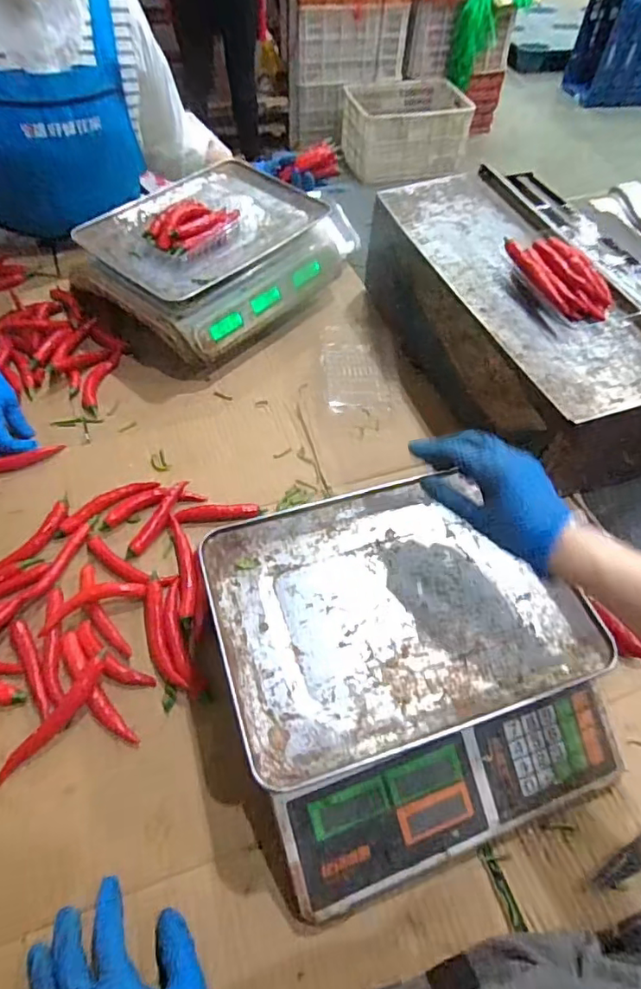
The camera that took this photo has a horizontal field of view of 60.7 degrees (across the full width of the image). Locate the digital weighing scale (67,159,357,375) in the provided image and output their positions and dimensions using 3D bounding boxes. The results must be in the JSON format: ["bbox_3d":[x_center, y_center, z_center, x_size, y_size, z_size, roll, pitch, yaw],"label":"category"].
[{"bbox_3d":[-0.158,-0.395,0.873,0.305,0.102,0.382,36,61,20],"label":"digital weighing scale"}]

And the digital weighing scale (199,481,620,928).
[{"bbox_3d":[0.080,0.151,0.517,0.315,0.095,0.319,-15,57,-13],"label":"digital weighing scale"}]

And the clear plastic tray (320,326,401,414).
[{"bbox_3d":[0.056,-0.185,0.798,0.100,0.022,0.153,-6,55,-7],"label":"clear plastic tray"}]

